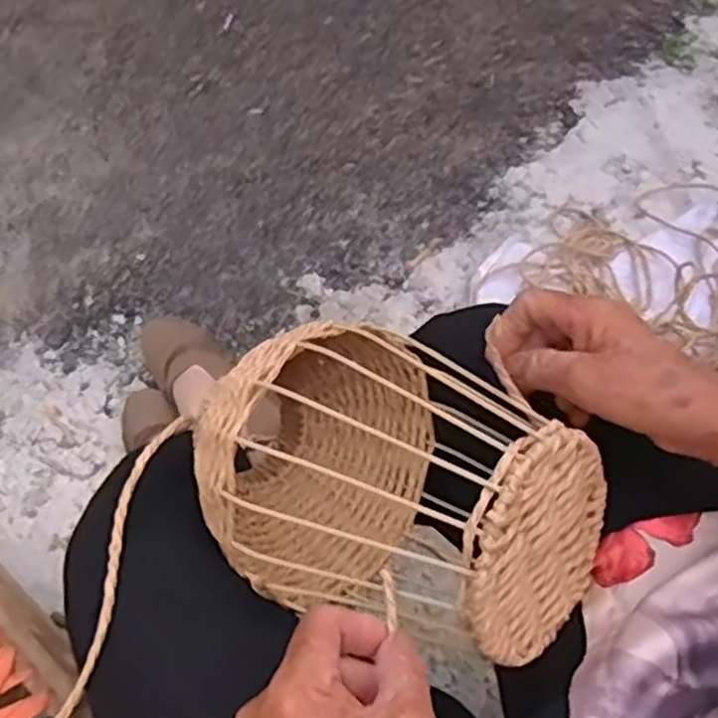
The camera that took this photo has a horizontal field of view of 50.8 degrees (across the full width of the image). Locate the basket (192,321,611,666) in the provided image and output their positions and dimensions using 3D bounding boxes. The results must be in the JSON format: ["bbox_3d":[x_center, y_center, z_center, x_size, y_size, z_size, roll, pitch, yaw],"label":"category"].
[{"bbox_3d":[0.023,0.075,0.470,0.241,0.217,0.145,13,71,42],"label":"basket"}]

